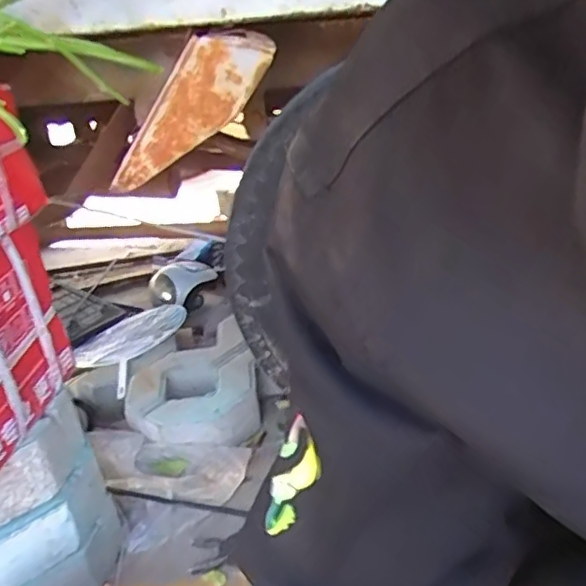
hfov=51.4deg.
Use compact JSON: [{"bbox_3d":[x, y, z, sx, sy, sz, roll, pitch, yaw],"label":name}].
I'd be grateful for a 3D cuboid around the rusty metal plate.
[{"bbox_3d":[-0.125,-0.206,0.694,0.242,0.082,0.021,-41,24,20],"label":"rusty metal plate"}]

